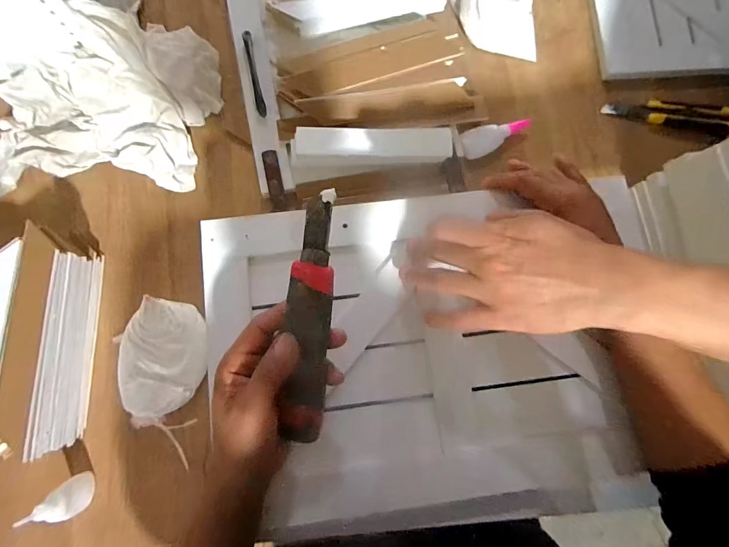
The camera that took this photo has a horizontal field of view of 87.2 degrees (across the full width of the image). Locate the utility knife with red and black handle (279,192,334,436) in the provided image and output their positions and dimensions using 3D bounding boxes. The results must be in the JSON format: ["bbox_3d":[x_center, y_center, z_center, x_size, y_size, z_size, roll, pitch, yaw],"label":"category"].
[{"bbox_3d":[-0.038,0.038,0.264,0.028,0.016,0.172,5,100,-1],"label":"utility knife with red and black handle"}]

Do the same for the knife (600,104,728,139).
[{"bbox_3d":[0.432,-0.217,0.538,0.178,0.013,0.029,13,81,0],"label":"knife"}]

